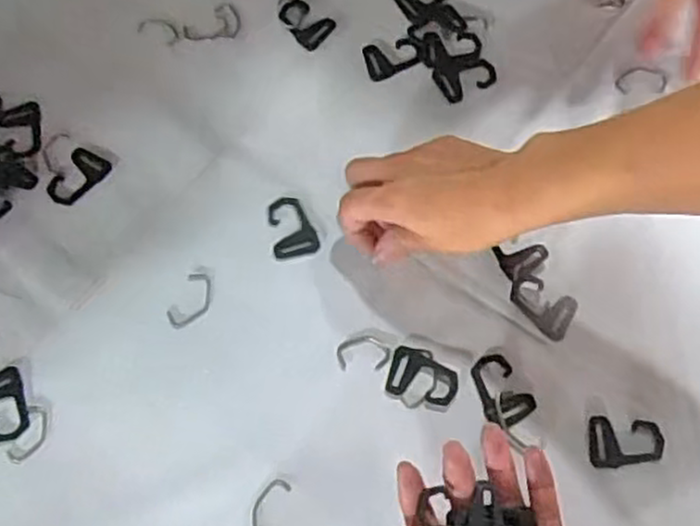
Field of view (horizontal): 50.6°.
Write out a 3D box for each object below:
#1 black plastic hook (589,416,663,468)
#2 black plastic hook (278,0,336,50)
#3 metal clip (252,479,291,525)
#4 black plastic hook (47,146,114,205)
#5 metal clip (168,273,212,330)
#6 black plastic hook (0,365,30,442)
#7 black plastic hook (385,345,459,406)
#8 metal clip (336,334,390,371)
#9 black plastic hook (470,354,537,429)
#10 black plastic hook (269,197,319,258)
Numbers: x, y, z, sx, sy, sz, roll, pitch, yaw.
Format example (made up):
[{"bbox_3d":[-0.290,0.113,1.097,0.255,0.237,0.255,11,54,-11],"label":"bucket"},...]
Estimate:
[{"bbox_3d":[0.161,0.105,0.431,0.041,0.004,0.028,5,69,2],"label":"black plastic hook"},{"bbox_3d":[-0.034,-0.180,0.547,0.045,0.006,0.029,40,74,14],"label":"black plastic hook"},{"bbox_3d":[-0.047,0.141,0.422,0.017,0.004,0.036,16,70,6],"label":"metal clip"},{"bbox_3d":[-0.186,-0.058,0.506,0.030,0.004,0.042,29,72,11],"label":"black plastic hook"},{"bbox_3d":[-0.100,0.024,0.471,0.021,0.004,0.039,22,71,9],"label":"metal clip"},{"bbox_3d":[-0.210,0.085,0.449,0.029,0.004,0.044,-28,71,-10],"label":"black plastic hook"},{"bbox_3d":[0.045,0.068,0.449,0.042,0.004,0.031,12,69,5],"label":"black plastic hook"},{"bbox_3d":[0.008,0.054,0.455,0.032,0.004,0.022,3,69,1],"label":"metal clip"},{"bbox_3d":[0.090,0.077,0.448,0.030,0.004,0.041,-30,72,-11],"label":"black plastic hook"},{"bbox_3d":[-0.038,-0.025,0.487,0.029,0.004,0.042,-9,69,-3],"label":"black plastic hook"}]

